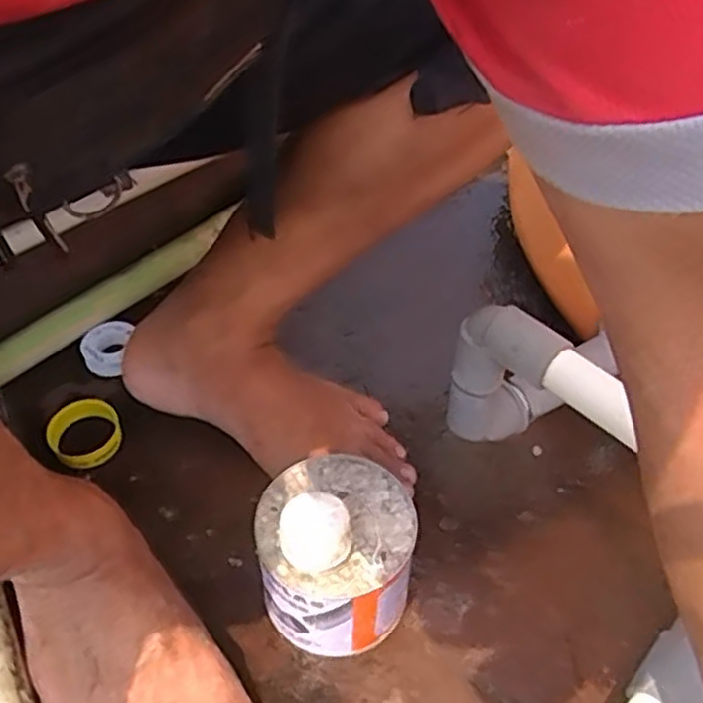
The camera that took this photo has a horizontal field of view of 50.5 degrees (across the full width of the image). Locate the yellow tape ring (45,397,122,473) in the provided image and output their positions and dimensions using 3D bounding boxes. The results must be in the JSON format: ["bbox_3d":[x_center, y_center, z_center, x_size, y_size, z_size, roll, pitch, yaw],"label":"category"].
[{"bbox_3d":[-0.215,0.067,0.603,0.055,0.019,0.055,0,48,0],"label":"yellow tape ring"}]

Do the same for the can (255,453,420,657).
[{"bbox_3d":[-0.009,0.128,0.488,0.095,0.116,0.100,0,48,0],"label":"can"}]

